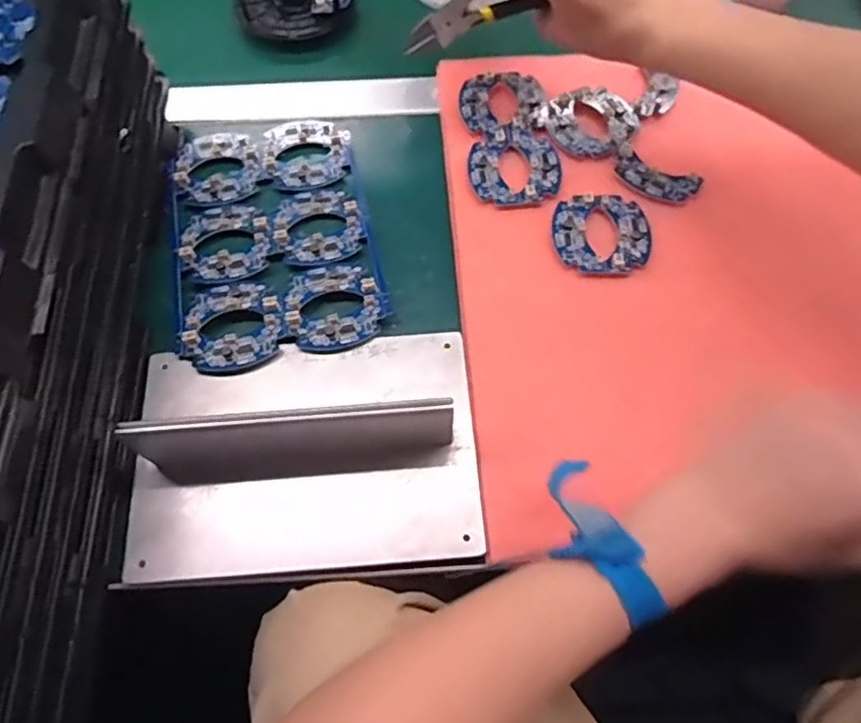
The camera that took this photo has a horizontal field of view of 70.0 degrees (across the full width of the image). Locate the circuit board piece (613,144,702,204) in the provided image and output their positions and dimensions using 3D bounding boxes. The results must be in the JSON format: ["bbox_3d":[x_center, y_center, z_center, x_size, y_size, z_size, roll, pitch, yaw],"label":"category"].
[{"bbox_3d":[0.159,-0.132,0.440,0.061,0.010,0.030,31,69,14],"label":"circuit board piece"}]

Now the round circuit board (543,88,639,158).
[{"bbox_3d":[0.123,-0.184,0.462,0.063,0.009,0.064,0,64,1],"label":"round circuit board"}]

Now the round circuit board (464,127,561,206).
[{"bbox_3d":[0.061,-0.143,0.448,0.065,0.006,0.068,0,64,1],"label":"round circuit board"}]

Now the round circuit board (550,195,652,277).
[{"bbox_3d":[0.117,-0.086,0.421,0.064,0.007,0.063,0,64,1],"label":"round circuit board"}]

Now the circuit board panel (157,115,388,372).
[{"bbox_3d":[-0.113,-0.089,0.433,0.141,0.016,0.201,-13,65,-5],"label":"circuit board panel"}]

